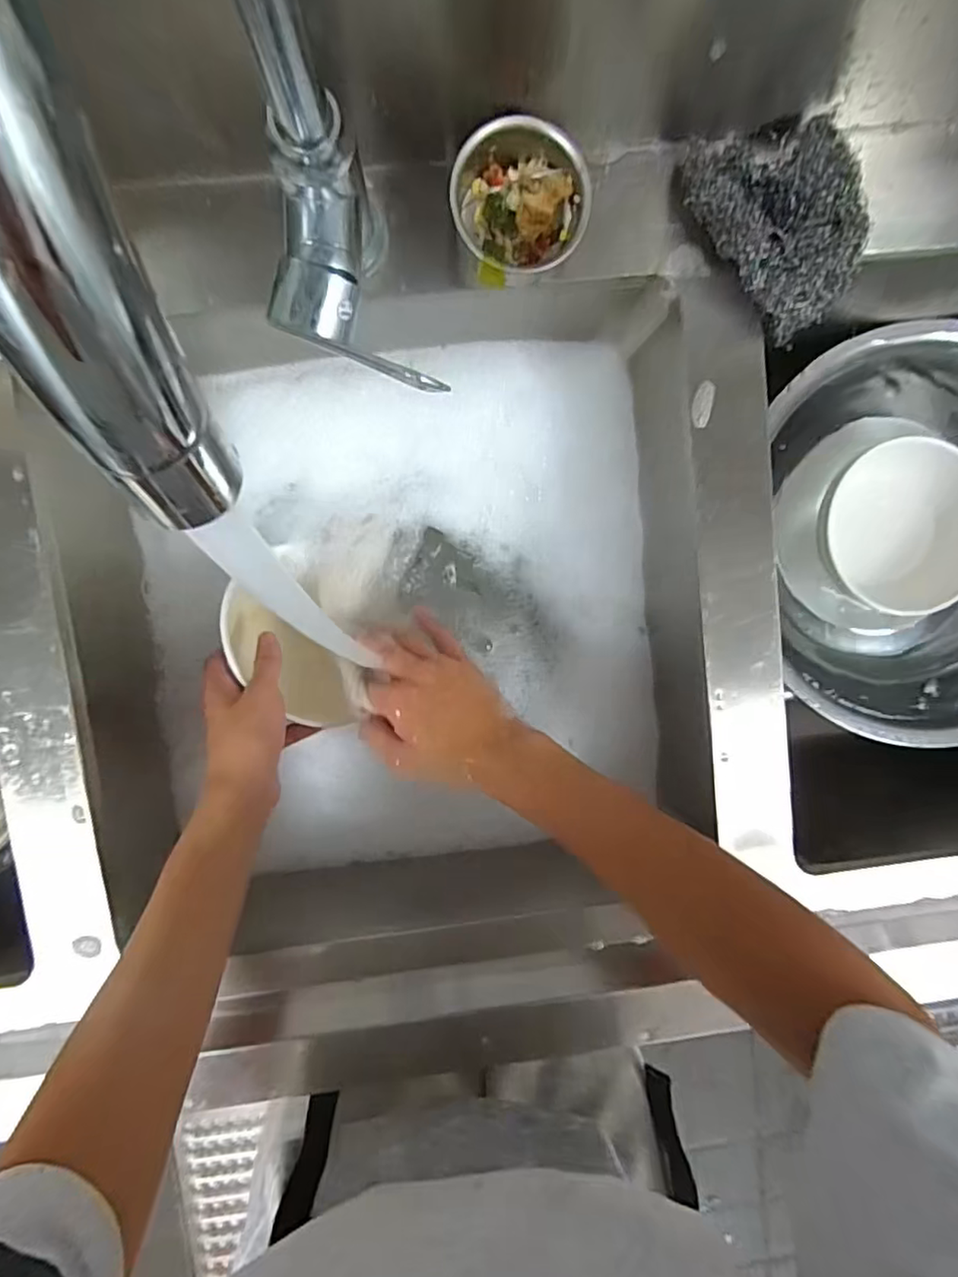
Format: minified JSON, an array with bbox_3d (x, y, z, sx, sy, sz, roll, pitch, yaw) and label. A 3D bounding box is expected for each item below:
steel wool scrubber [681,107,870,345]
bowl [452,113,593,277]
[{"bbox_3d":[0.178,-0.245,0.350,0.086,0.028,0.118,-32,97,0],"label":"steel wool scrubber"},{"bbox_3d":[0.022,-0.243,0.336,0.070,0.040,0.072,0,96,-3],"label":"bowl"}]

